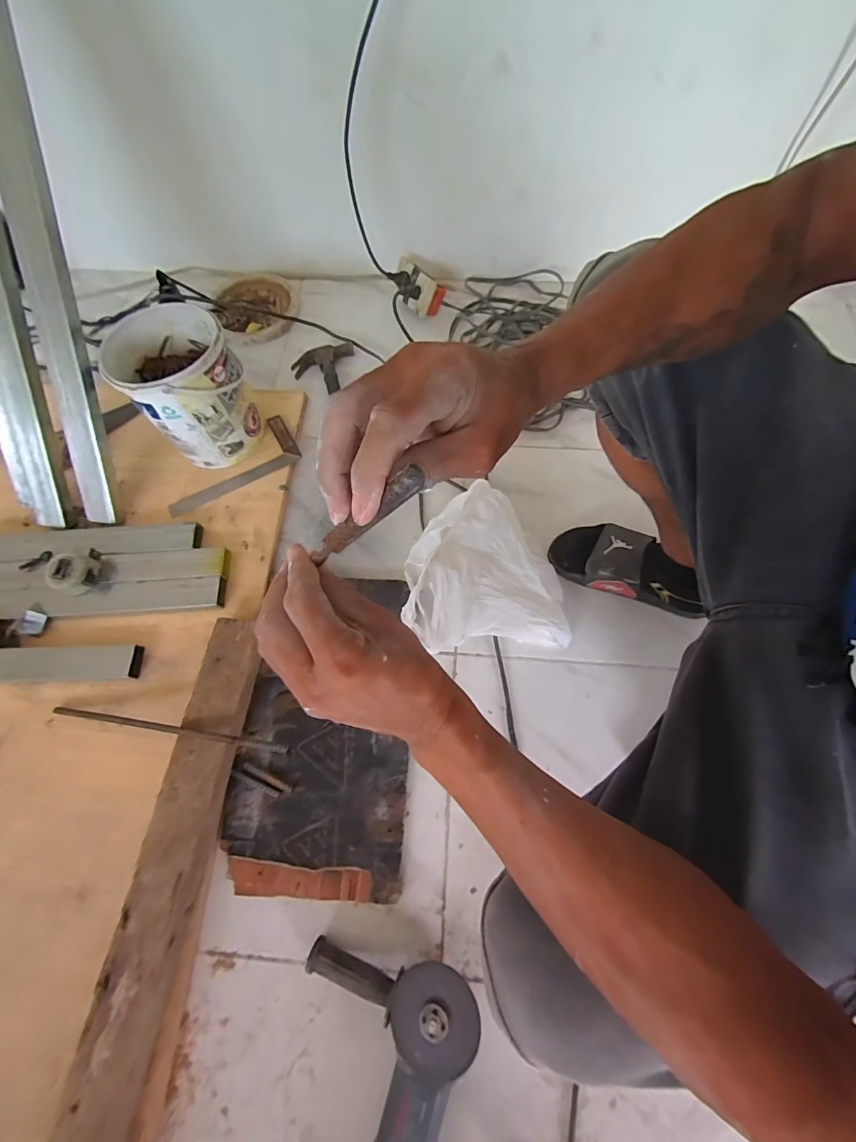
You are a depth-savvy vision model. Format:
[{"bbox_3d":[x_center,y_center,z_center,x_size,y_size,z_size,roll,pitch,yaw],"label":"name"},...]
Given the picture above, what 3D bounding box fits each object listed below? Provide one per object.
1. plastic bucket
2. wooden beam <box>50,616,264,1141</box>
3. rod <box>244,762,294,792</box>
[{"bbox_3d":[-0.402,-0.308,0.740,0.170,0.206,0.173,0,69,0],"label":"plastic bucket"},{"bbox_3d":[-0.331,0.442,0.527,0.091,0.069,0.780,8,69,3],"label":"wooden beam"},{"bbox_3d":[-0.229,0.294,0.611,0.079,0.004,0.010,22,71,9],"label":"rod"}]

